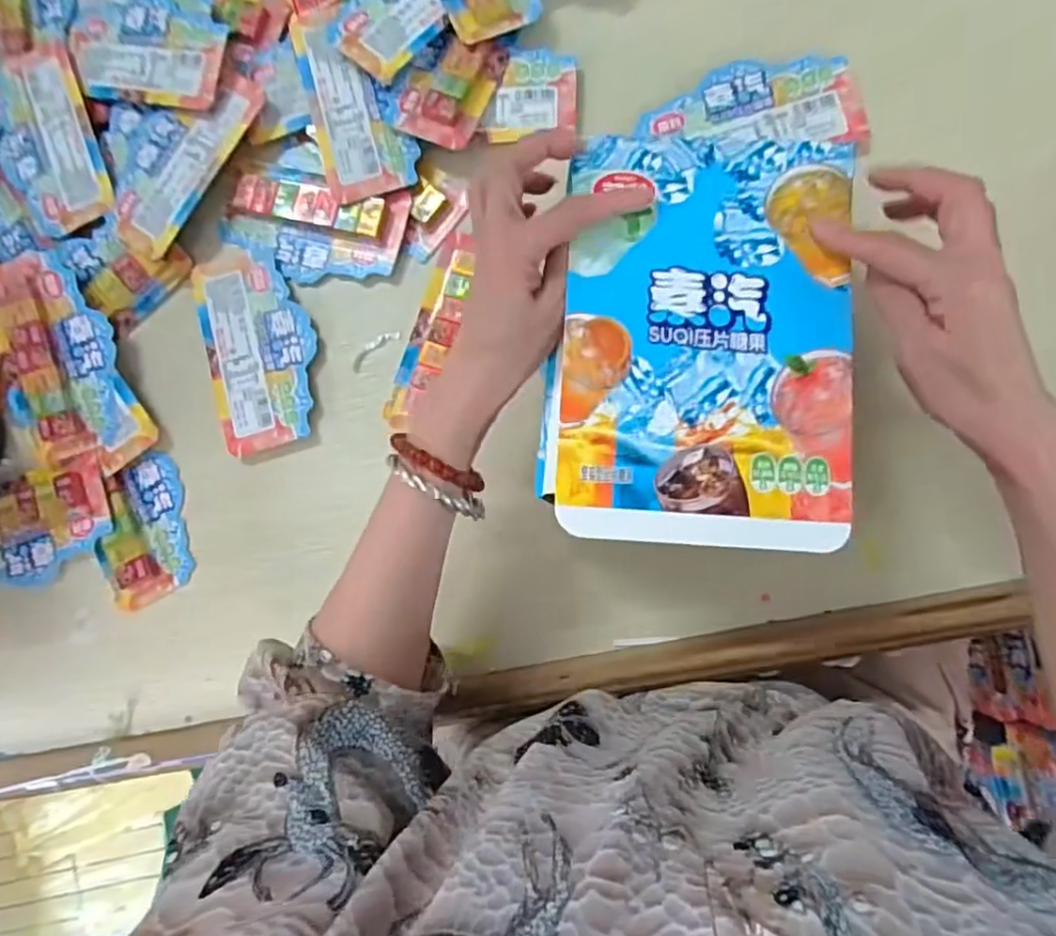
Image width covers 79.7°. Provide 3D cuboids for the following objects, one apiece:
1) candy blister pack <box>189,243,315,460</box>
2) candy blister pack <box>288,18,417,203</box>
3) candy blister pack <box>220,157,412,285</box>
[{"bbox_3d":[-0.193,-0.087,0.454,0.076,0.007,0.144,-14,86,5],"label":"candy blister pack"},{"bbox_3d":[-0.124,-0.260,0.450,0.064,0.013,0.137,-16,85,5],"label":"candy blister pack"},{"bbox_3d":[-0.158,-0.176,0.460,0.137,0.018,0.075,16,89,7],"label":"candy blister pack"}]

